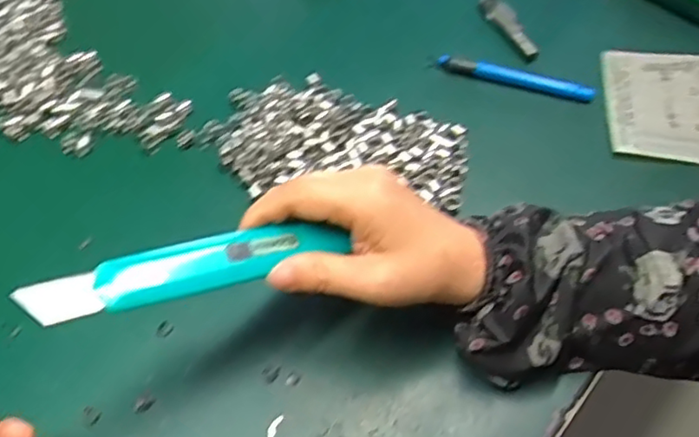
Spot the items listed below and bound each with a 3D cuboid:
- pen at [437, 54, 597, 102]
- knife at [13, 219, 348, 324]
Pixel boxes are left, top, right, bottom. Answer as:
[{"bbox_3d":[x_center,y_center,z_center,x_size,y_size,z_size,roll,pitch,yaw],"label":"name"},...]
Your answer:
[{"bbox_3d":[0.125,-0.107,0.477,0.115,0.012,0.009,17,58,13],"label":"pen"},{"bbox_3d":[-0.072,0.022,0.292,0.141,0.012,0.024,-13,56,-26],"label":"knife"}]

